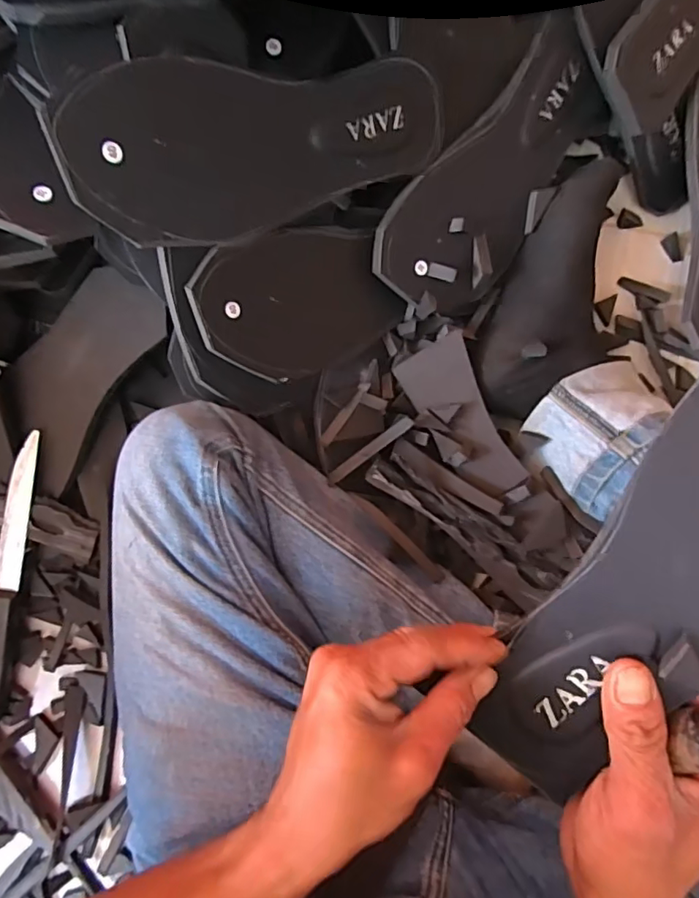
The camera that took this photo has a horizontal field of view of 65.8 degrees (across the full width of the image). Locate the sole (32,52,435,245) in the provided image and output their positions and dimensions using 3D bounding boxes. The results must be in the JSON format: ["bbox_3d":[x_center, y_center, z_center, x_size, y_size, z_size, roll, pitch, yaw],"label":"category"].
[{"bbox_3d":[-0.048,-0.195,0.356,0.257,0.008,0.099,-16,121,-24],"label":"sole"}]

